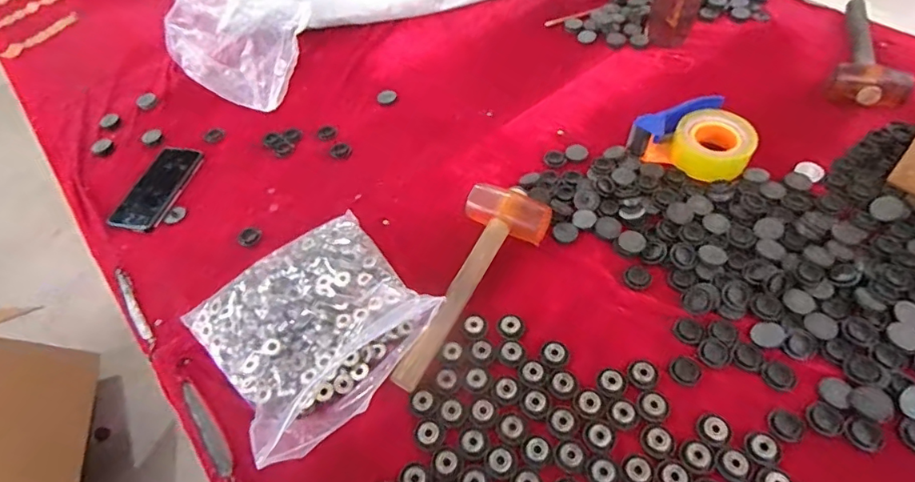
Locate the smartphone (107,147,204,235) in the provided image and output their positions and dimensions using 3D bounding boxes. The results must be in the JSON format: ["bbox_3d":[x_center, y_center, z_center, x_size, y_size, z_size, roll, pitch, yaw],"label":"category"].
[{"bbox_3d":[-0.470,-0.088,0.807,0.085,0.014,0.171,3,53,7],"label":"smartphone"}]

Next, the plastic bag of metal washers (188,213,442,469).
[{"bbox_3d":[-0.170,0.094,0.605,0.241,0.052,0.253,-35,58,-20],"label":"plastic bag of metal washers"}]

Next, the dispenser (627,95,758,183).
[{"bbox_3d":[0.346,-0.159,0.742,0.159,0.051,0.119,23,58,21],"label":"dispenser"}]

